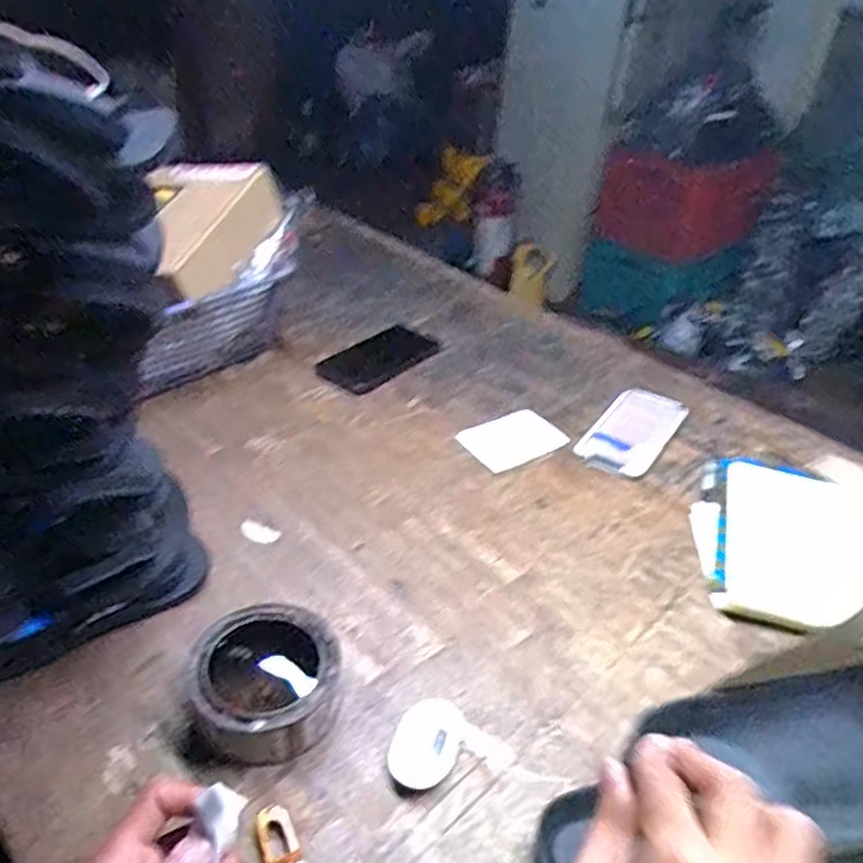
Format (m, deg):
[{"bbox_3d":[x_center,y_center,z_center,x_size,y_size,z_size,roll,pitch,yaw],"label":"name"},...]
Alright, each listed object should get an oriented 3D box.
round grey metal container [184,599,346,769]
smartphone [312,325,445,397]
[{"bbox_3d":[-0.118,0.178,0.531,0.101,0.050,0.103,3,37,-2],"label":"round grey metal container"},{"bbox_3d":[-0.068,-0.097,0.975,0.087,0.009,0.172,29,44,29],"label":"smartphone"}]

